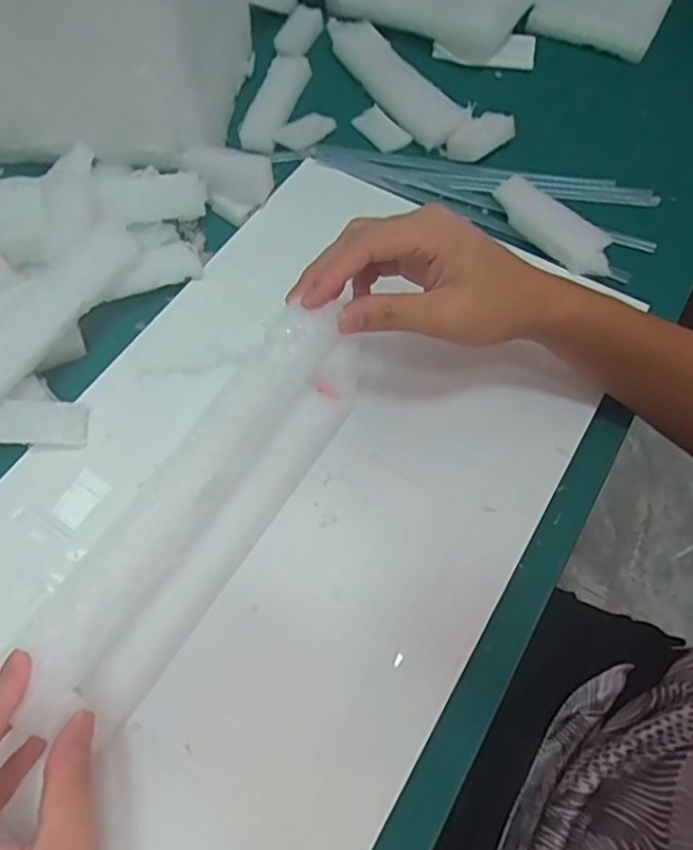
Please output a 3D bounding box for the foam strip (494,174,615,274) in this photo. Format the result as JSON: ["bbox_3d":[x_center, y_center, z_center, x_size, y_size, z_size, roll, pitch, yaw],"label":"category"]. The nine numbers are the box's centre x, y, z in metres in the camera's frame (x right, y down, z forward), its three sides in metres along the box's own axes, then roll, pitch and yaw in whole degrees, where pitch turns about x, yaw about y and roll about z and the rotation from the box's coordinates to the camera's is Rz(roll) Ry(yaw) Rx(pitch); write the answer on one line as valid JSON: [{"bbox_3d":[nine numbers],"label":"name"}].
[{"bbox_3d":[0.158,-0.154,0.476,0.035,0.021,0.107,-33,67,-15],"label":"foam strip"}]

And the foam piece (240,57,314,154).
[{"bbox_3d":[-0.063,-0.296,0.562,0.036,0.008,0.127,14,64,7],"label":"foam piece"}]

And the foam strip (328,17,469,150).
[{"bbox_3d":[0.038,-0.314,0.561,0.044,0.009,0.179,-41,67,12],"label":"foam strip"}]

